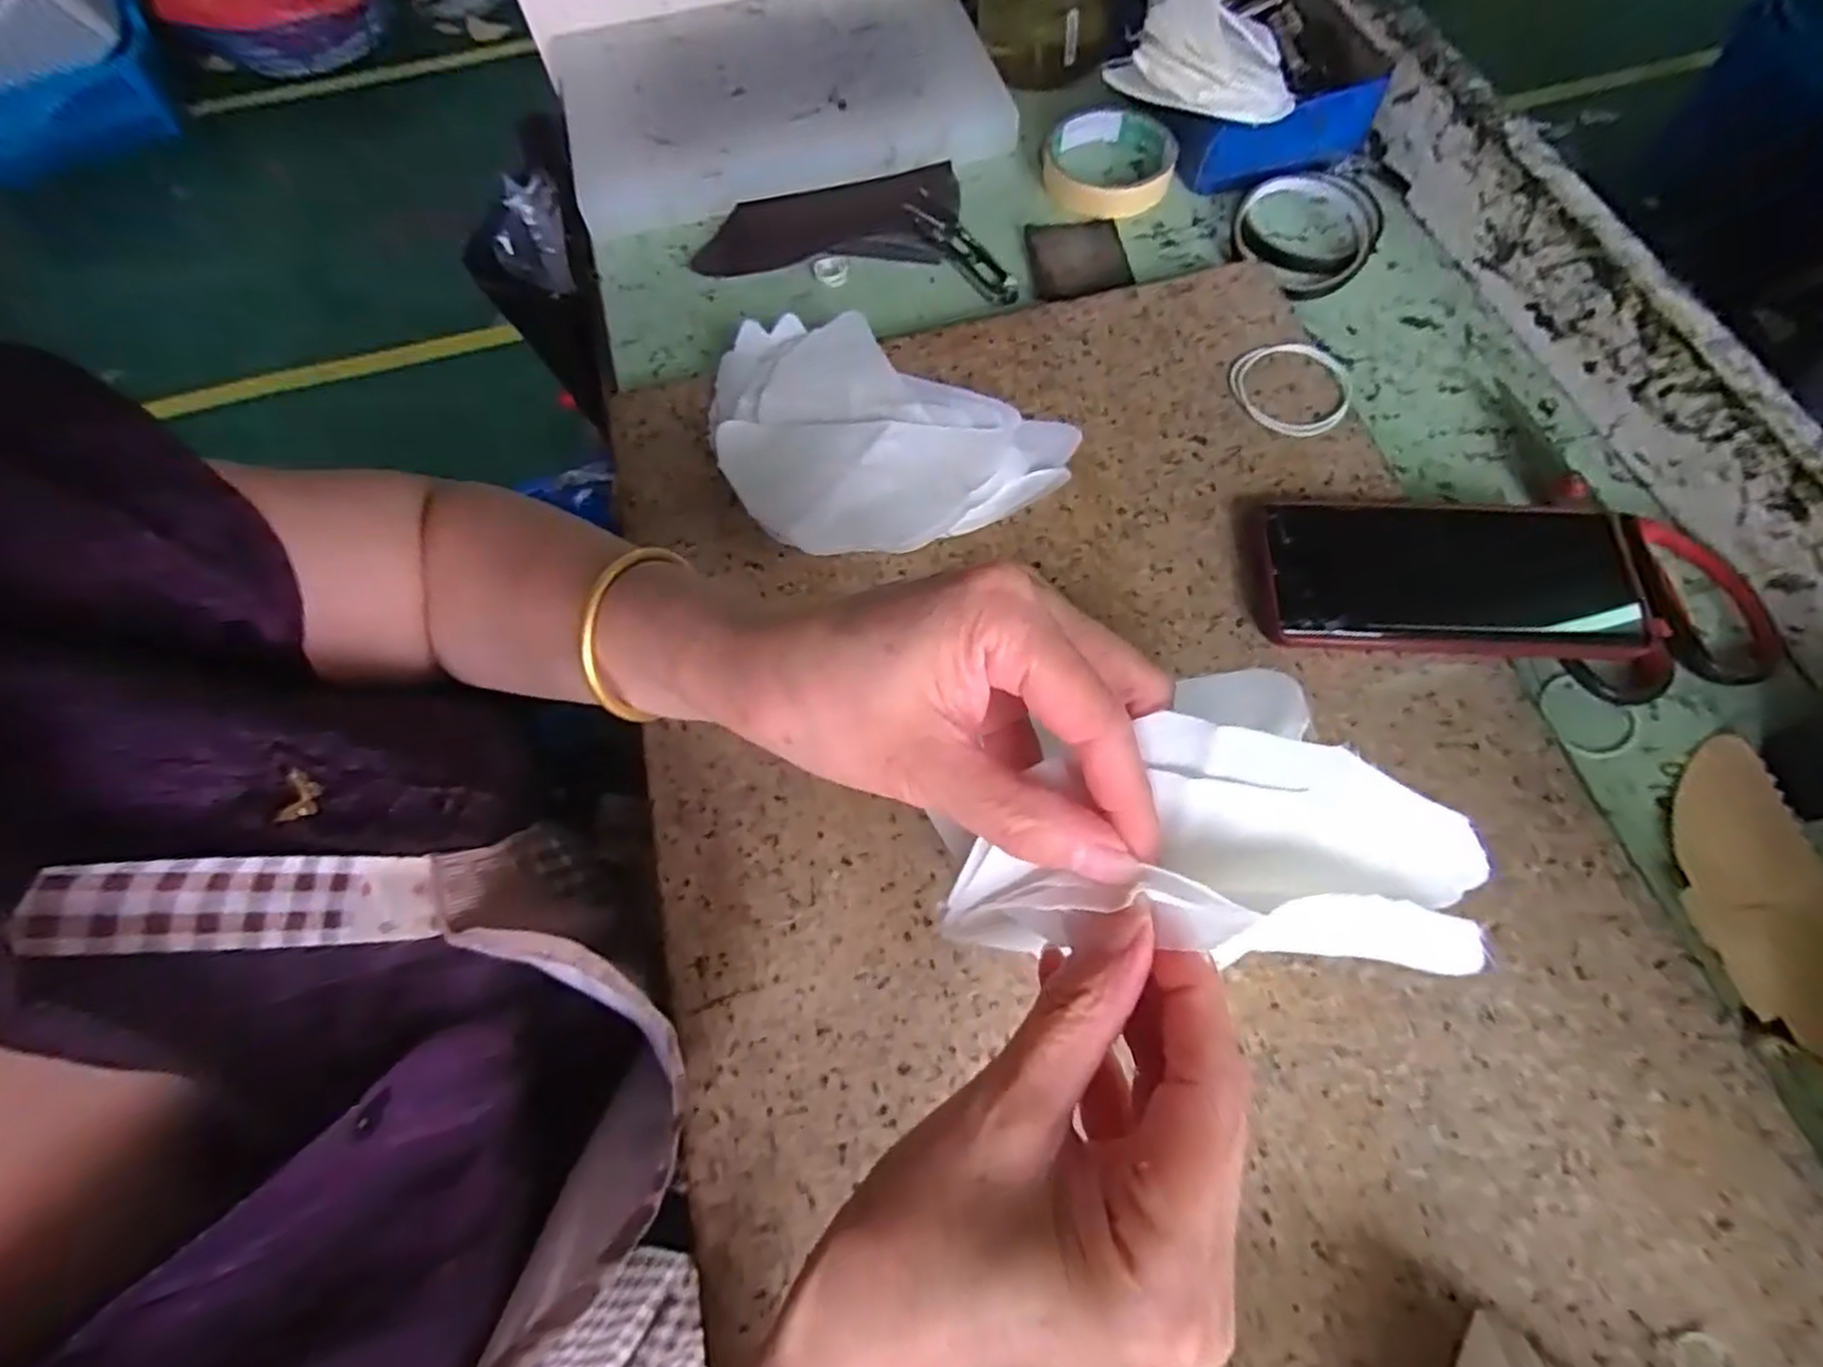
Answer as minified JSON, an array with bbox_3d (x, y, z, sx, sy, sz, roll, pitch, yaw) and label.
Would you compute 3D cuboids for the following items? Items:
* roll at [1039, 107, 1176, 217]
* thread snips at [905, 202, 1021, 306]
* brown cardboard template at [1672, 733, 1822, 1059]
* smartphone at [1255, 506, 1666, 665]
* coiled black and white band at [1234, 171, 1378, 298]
[{"bbox_3d":[0.131,-0.347,0.517,0.085,0.019,0.089,-1,66,2],"label":"roll"},{"bbox_3d":[0.031,-0.283,0.502,0.023,0.005,0.113,-32,68,-11],"label":"thread snips"},{"bbox_3d":[0.356,0.099,0.316,0.074,0.005,0.146,-13,67,-7],"label":"brown cardboard template"},{"bbox_3d":[0.246,-0.050,0.361,0.164,0.015,0.077,2,66,4],"label":"smartphone"},{"bbox_3d":[0.247,-0.286,0.485,0.084,0.014,0.119,21,69,11],"label":"coiled black and white band"}]

